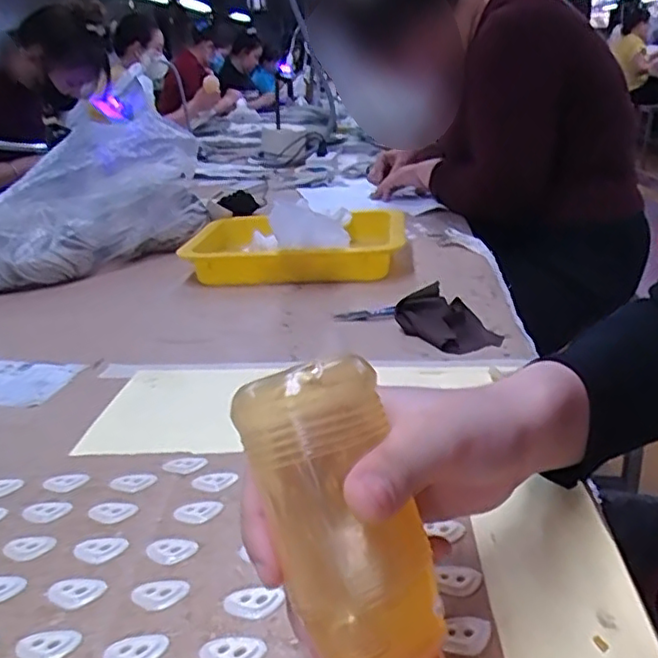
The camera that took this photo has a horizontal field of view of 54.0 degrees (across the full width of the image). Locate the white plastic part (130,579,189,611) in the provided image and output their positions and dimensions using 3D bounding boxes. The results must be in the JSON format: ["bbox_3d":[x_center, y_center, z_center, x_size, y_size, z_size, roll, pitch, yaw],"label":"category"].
[{"bbox_3d":[-0.076,0.119,0.292,0.025,0.004,0.014,-10,23,-16],"label":"white plastic part"}]

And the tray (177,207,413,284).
[{"bbox_3d":[-0.038,-0.096,0.760,0.246,0.052,0.197,-2,23,4],"label":"tray"}]

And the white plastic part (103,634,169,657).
[{"bbox_3d":[-0.079,0.132,0.264,0.025,0.004,0.015,-10,24,-17],"label":"white plastic part"}]

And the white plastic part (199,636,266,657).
[{"bbox_3d":[-0.039,0.130,0.260,0.026,0.004,0.016,-4,22,-2],"label":"white plastic part"}]

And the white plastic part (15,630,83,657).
[{"bbox_3d":[-0.117,0.132,0.269,0.025,0.004,0.014,-11,24,-17],"label":"white plastic part"}]

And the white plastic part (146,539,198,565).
[{"bbox_3d":[-0.078,0.108,0.318,0.025,0.004,0.014,-4,22,-1],"label":"white plastic part"}]

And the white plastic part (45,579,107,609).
[{"bbox_3d":[-0.116,0.120,0.295,0.026,0.004,0.014,-5,23,-4],"label":"white plastic part"}]

